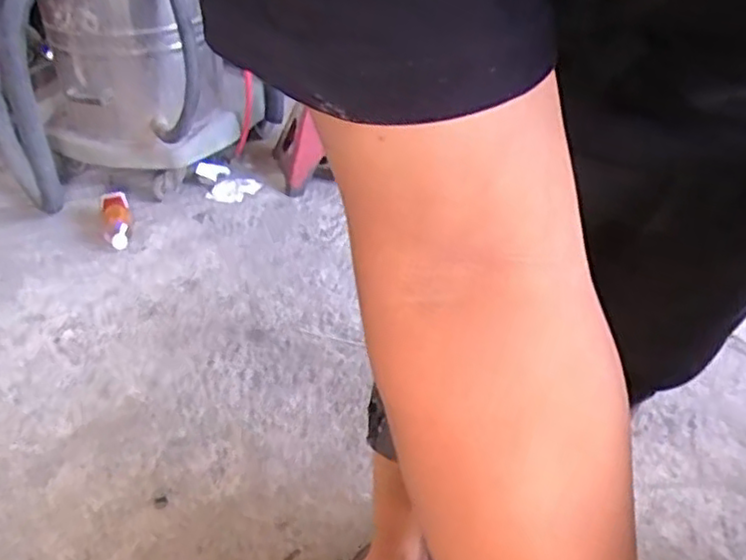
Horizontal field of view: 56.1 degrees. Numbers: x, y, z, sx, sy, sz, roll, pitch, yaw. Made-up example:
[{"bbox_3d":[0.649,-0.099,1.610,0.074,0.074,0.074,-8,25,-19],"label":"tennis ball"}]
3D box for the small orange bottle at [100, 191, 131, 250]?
[{"bbox_3d":[-0.595,-0.138,1.628,0.062,0.063,0.201,-13,38,-15],"label":"small orange bottle"}]

